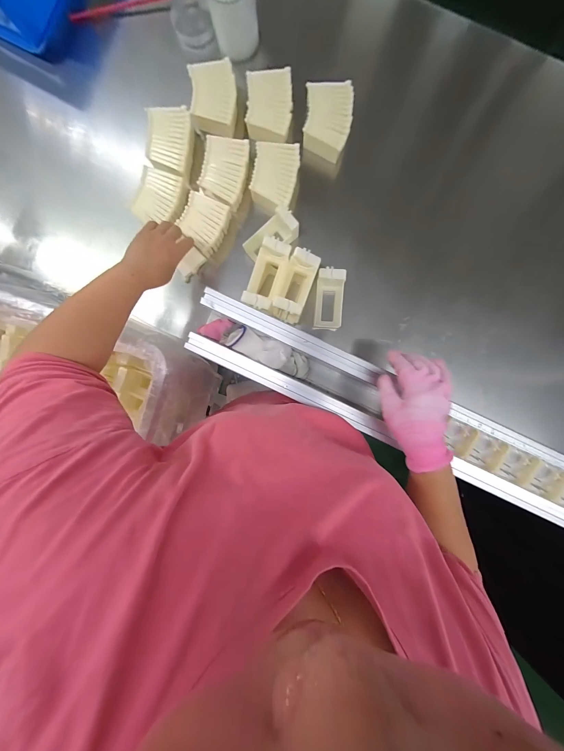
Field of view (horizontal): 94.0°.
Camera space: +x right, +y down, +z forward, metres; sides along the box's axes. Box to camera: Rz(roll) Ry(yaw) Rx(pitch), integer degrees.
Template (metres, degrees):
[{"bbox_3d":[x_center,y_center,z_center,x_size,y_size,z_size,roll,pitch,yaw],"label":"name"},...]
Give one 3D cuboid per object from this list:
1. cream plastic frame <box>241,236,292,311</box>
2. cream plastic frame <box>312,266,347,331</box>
[{"bbox_3d":[-0.025,-0.172,0.457,0.051,0.041,0.125,18,80,1],"label":"cream plastic frame"},{"bbox_3d":[0.089,-0.147,0.503,0.058,0.040,0.102,4,93,2],"label":"cream plastic frame"}]

